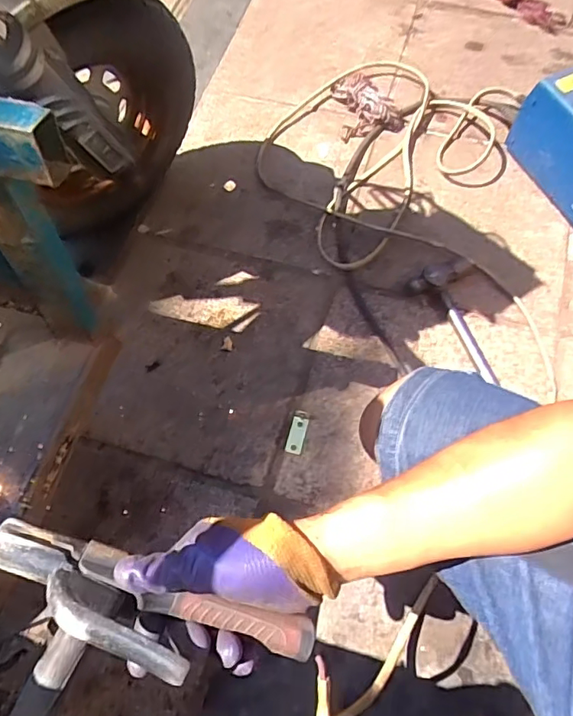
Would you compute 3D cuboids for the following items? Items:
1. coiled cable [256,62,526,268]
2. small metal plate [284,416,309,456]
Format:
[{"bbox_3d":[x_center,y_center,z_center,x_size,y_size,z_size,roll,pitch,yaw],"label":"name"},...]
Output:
[{"bbox_3d":[0.181,-0.426,1.063,0.438,0.039,0.554,26,70,10],"label":"coiled cable"},{"bbox_3d":[0.017,0.126,0.846,0.027,0.004,0.061,13,68,7],"label":"small metal plate"}]

